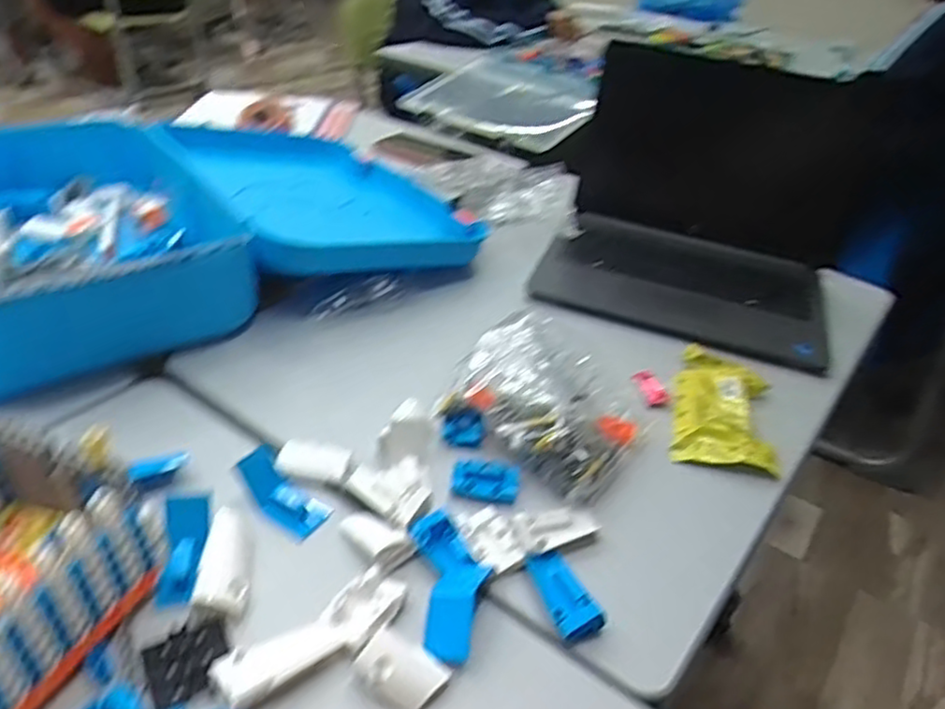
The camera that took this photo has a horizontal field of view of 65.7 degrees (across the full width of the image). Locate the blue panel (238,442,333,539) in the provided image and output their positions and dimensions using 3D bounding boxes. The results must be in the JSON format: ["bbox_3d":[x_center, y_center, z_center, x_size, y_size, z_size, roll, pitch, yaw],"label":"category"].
[{"bbox_3d":[-0.137,0.100,0.526,0.072,0.015,0.032,44,45,11],"label":"blue panel"}]

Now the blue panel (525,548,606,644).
[{"bbox_3d":[0.059,0.156,0.481,0.028,0.012,0.065,-11,38,-24],"label":"blue panel"}]

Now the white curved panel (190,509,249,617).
[{"bbox_3d":[-0.157,0.132,0.468,0.028,0.018,0.074,0,35,-10],"label":"white curved panel"}]

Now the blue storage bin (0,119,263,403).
[{"bbox_3d":[-0.412,-0.122,0.731,0.277,0.102,0.404,-17,41,-31],"label":"blue storage bin"}]

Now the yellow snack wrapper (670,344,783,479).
[{"bbox_3d":[0.227,0.044,0.661,0.086,0.017,0.147,11,35,7],"label":"yellow snack wrapper"}]

